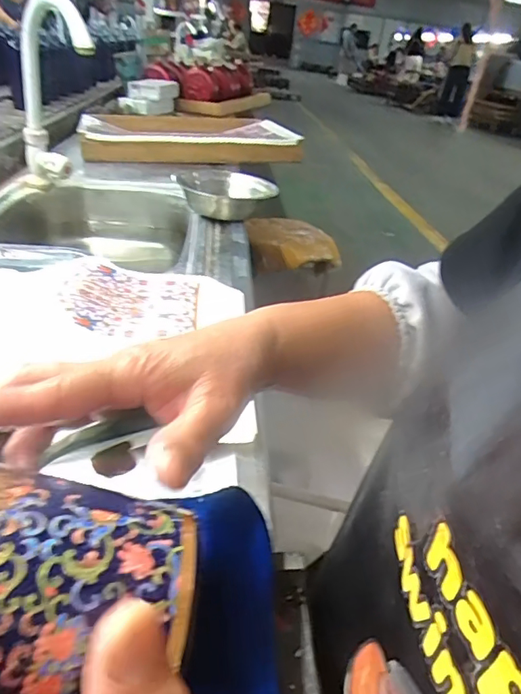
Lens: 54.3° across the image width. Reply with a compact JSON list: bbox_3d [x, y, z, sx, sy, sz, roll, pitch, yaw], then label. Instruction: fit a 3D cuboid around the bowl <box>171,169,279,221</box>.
[{"bbox_3d":[-0.054,-0.251,0.824,0.155,0.045,0.159,5,32,-3],"label":"bowl"}]

